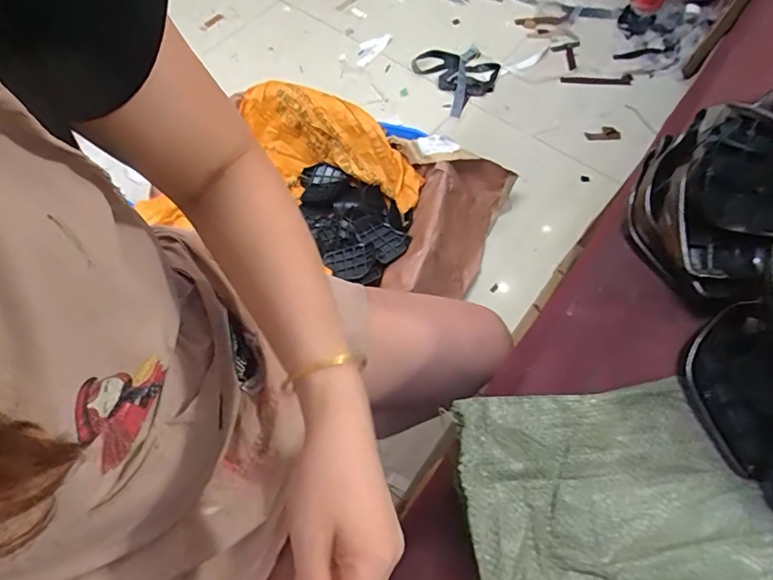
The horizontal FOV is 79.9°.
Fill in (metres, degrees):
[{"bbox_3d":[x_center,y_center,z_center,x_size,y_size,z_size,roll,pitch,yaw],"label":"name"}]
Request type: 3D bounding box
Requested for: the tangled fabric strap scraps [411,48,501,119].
[{"bbox_3d":[0.233,-0.693,1.480,0.223,0.067,0.267,-28,68,-14],"label":"tangled fabric strap scraps"}]

